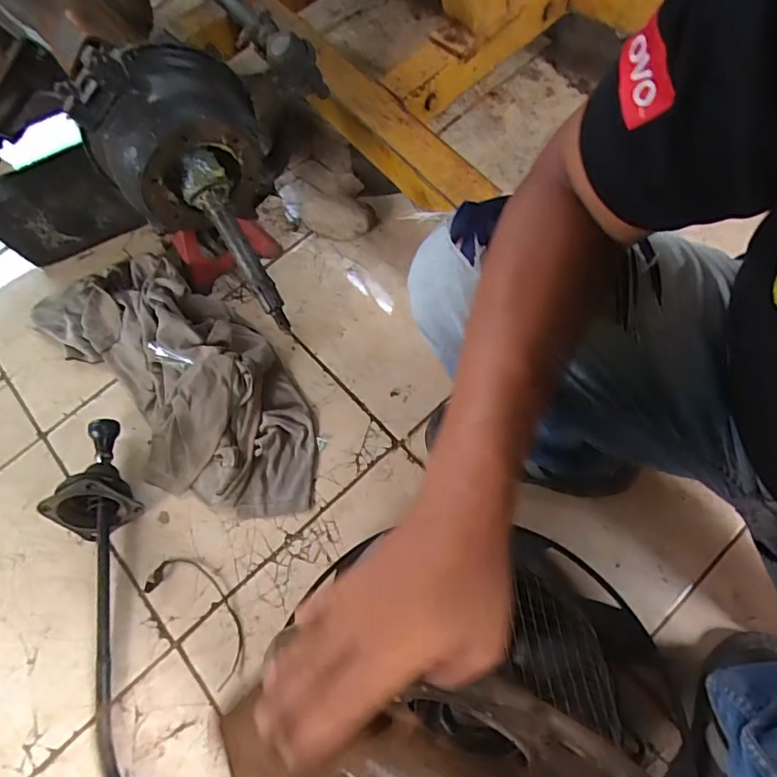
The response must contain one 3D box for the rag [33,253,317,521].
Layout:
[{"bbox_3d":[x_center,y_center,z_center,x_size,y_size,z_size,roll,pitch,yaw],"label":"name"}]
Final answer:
[{"bbox_3d":[-0.336,-0.031,0.829,0.255,0.087,0.569,-39,70,-14],"label":"rag"}]

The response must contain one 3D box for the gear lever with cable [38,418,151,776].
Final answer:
[{"bbox_3d":[-0.365,0.312,0.673,0.116,0.099,0.584,-20,67,-6],"label":"gear lever with cable"}]

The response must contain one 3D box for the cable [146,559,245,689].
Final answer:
[{"bbox_3d":[-0.259,0.311,0.718,0.187,0.007,0.079,42,74,18],"label":"cable"}]

